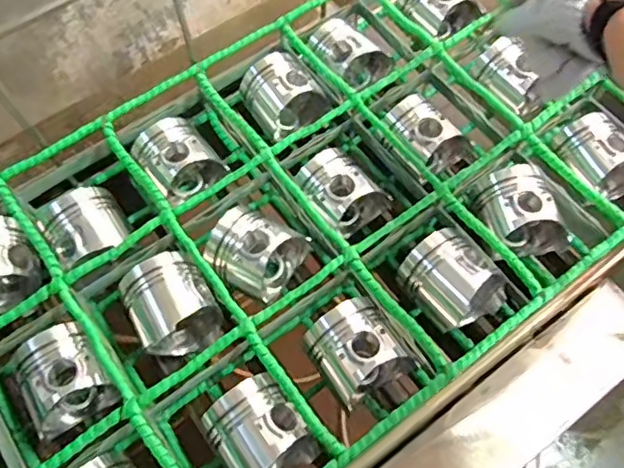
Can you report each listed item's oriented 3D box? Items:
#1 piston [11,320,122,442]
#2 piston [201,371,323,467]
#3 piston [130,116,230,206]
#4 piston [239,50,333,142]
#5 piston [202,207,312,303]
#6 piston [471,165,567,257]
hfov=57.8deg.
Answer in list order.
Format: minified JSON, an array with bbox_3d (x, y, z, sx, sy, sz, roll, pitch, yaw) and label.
[{"bbox_3d":[-0.253,0.151,0.591,0.087,0.076,0.100,-29,67,-10],"label":"piston"},{"bbox_3d":[-0.053,0.206,0.569,0.091,0.095,0.100,-36,69,-13],"label":"piston"},{"bbox_3d":[-0.164,-0.090,0.700,0.087,0.073,0.100,-37,69,-14],"label":"piston"},{"bbox_3d":[-0.038,-0.178,0.731,0.092,0.076,0.093,-28,67,-10],"label":"piston"},{"bbox_3d":[-0.064,0.025,0.637,0.100,0.072,0.089,22,68,12],"label":"piston"},{"bbox_3d":[0.239,-0.026,0.662,0.090,0.068,0.099,-17,66,-6],"label":"piston"}]

